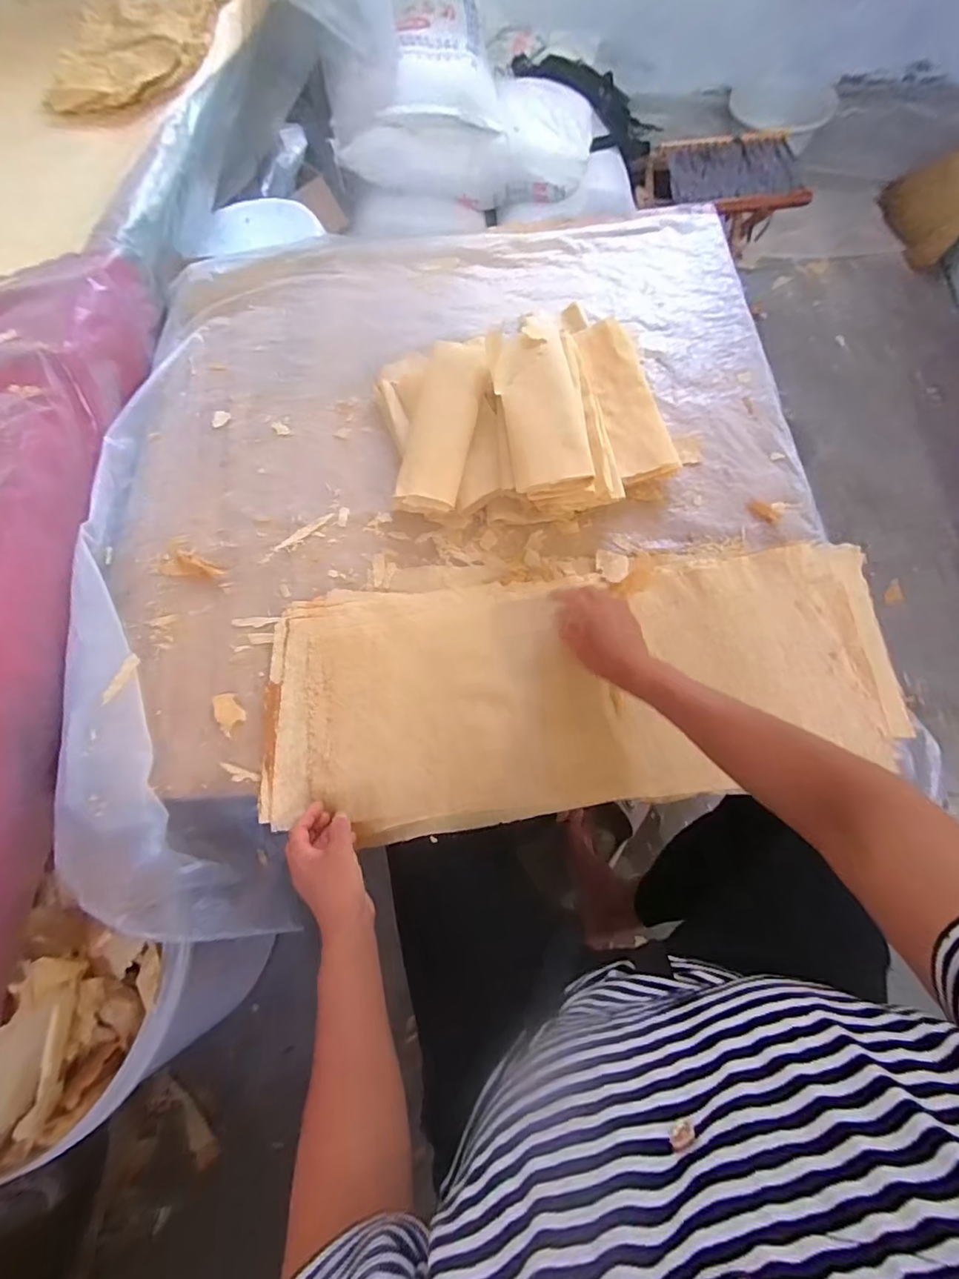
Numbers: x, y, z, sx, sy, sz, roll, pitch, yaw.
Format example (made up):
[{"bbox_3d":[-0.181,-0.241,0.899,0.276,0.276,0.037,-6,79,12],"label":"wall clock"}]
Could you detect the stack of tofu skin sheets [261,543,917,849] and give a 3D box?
[{"bbox_3d":[0.117,0.046,0.638,0.760,0.041,0.307,-9,69,0],"label":"stack of tofu skin sheets"}]

